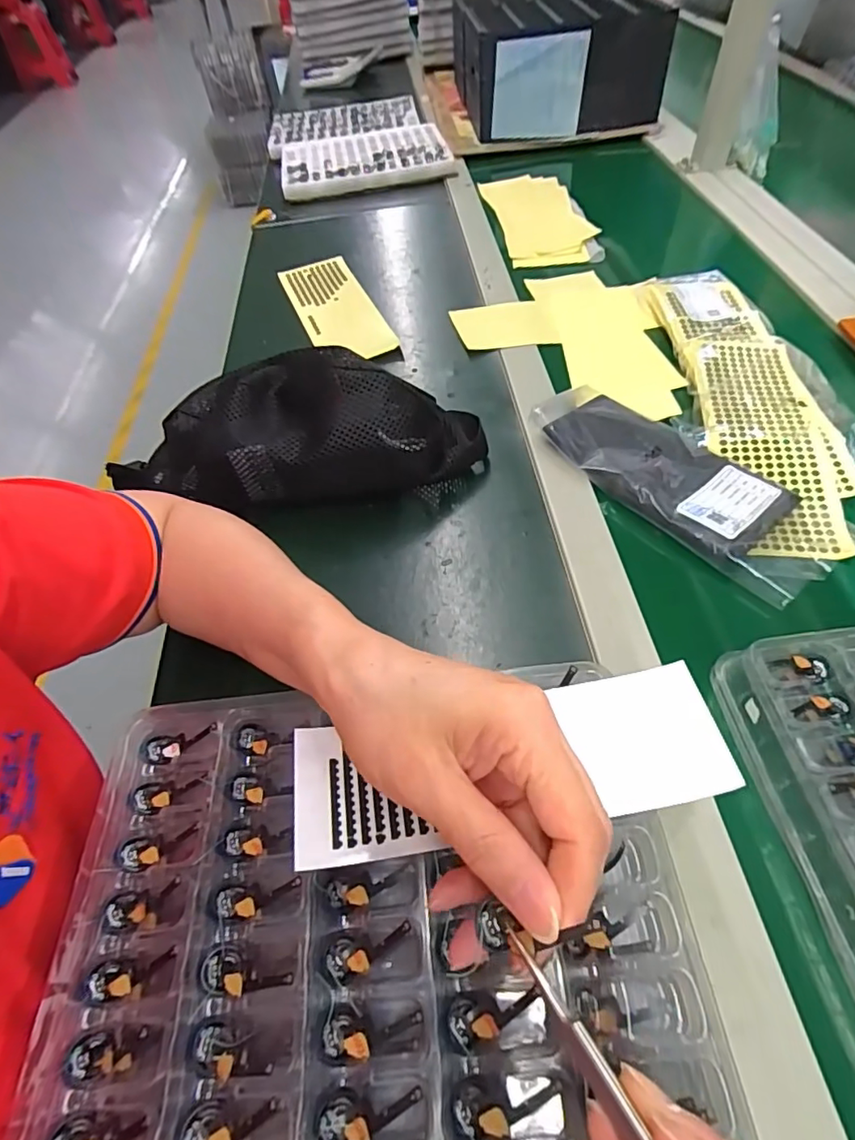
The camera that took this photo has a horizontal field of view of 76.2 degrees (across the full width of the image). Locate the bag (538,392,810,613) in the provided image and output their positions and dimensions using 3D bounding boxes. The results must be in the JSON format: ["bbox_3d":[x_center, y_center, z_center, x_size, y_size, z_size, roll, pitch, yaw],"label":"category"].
[{"bbox_3d":[0.198,-0.078,0.445,0.094,0.019,0.241,-33,58,-19],"label":"bag"}]

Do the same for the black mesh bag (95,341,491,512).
[{"bbox_3d":[-0.104,-0.109,0.447,0.295,0.099,0.087,-5,53,1],"label":"black mesh bag"}]

